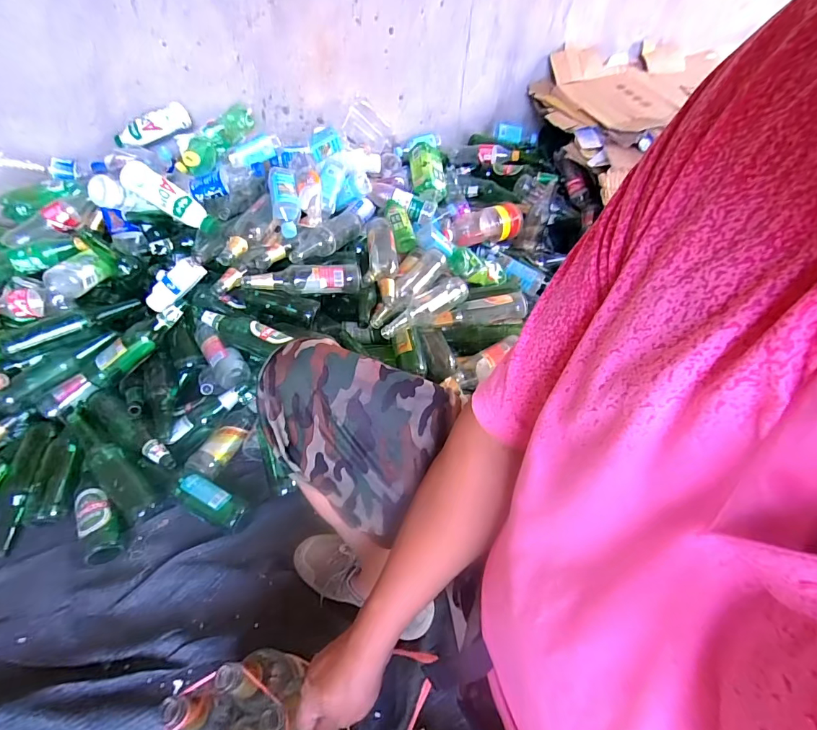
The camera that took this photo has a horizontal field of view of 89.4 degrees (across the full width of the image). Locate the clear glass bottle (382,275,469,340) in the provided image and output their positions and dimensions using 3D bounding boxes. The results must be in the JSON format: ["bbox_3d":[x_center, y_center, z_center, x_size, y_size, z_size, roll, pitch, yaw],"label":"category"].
[{"bbox_3d":[0.031,-0.138,0.992,0.278,0.053,0.079,-33,58,-27],"label":"clear glass bottle"}]

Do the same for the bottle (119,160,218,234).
[{"bbox_3d":[-0.516,-0.355,0.893,0.202,0.064,0.057,32,47,-18],"label":"bottle"}]

